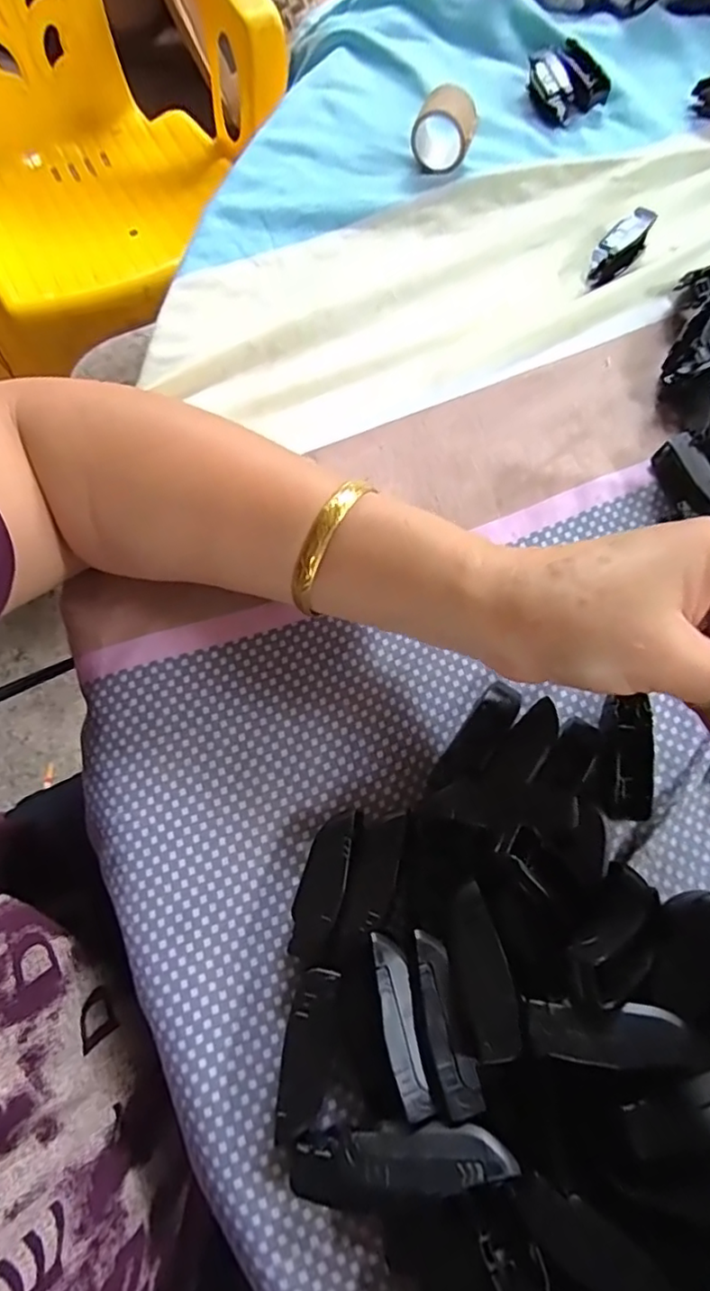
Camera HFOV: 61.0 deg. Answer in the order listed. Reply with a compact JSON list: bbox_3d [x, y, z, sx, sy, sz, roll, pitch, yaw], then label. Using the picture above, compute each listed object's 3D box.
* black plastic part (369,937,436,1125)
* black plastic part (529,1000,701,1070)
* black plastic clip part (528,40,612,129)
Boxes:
[{"bbox_3d":[0.015,0.125,0.200,0.011,0.007,0.053,-10,73,-3],"label":"black plastic part"},{"bbox_3d":[0.079,0.121,0.187,0.049,0.006,0.016,0,73,0],"label":"black plastic part"},{"bbox_3d":[0.132,-0.349,0.371,0.043,0.014,0.043,-33,75,-9],"label":"black plastic clip part"}]

